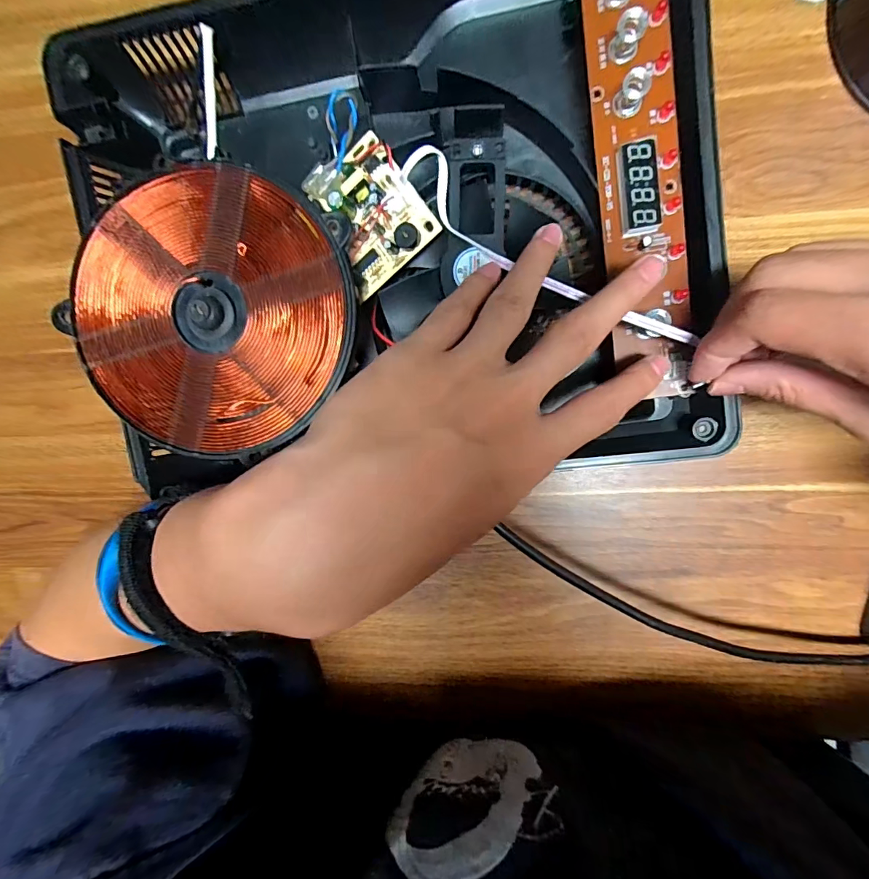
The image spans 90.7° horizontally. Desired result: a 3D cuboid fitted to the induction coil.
[{"bbox_3d":[-0.122,-0.070,0.235,0.151,0.012,0.147,1,98,4],"label":"induction coil"}]

